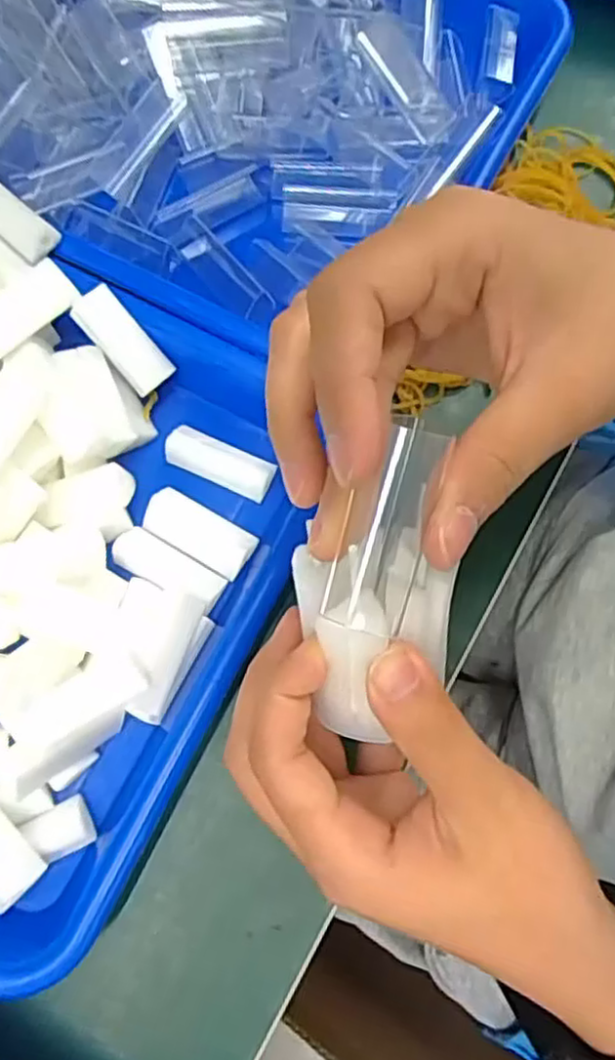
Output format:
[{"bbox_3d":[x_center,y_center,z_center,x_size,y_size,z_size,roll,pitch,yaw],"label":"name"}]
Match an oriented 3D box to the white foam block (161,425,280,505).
[{"bbox_3d":[-0.037,-0.029,0.301,0.046,0.012,0.017,24,75,5],"label":"white foam block"}]

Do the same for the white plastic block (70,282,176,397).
[{"bbox_3d":[-0.078,-0.080,0.298,0.019,0.007,0.045,-45,113,-12],"label":"white plastic block"}]

